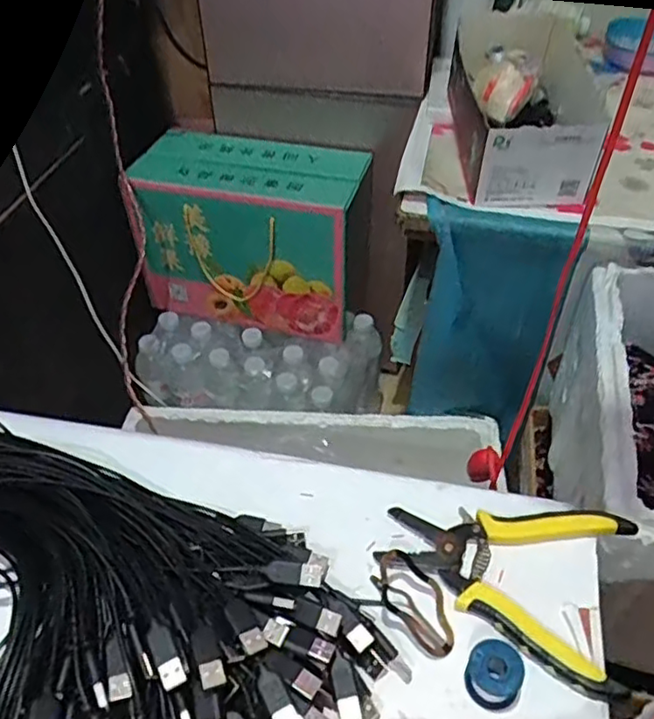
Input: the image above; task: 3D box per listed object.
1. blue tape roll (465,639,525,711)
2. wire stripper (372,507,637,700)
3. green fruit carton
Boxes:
[{"bbox_3d":[0.095,0.180,0.369,0.030,0.025,0.029,19,48,17],"label":"blue tape roll"},{"bbox_3d":[0.127,0.127,0.428,0.160,0.018,0.115,29,51,25],"label":"wire stripper"},{"bbox_3d":[-0.105,-0.191,0.991,0.323,0.236,0.162,12,46,11],"label":"green fruit carton"}]

